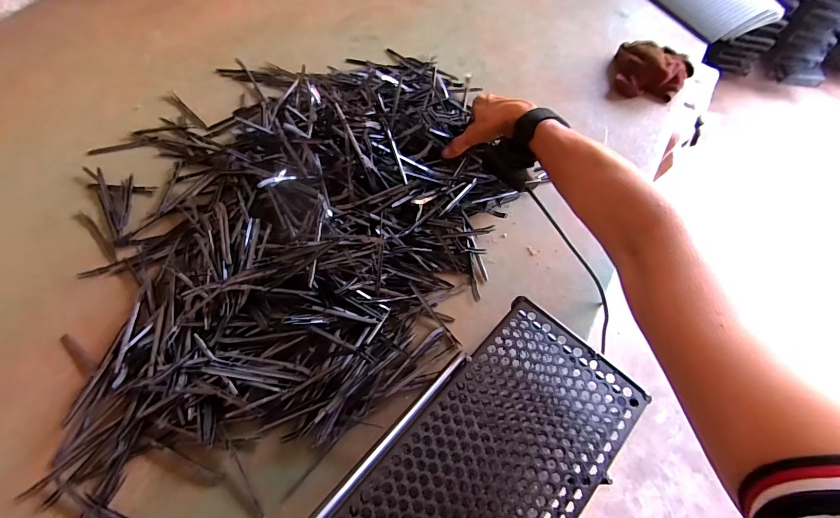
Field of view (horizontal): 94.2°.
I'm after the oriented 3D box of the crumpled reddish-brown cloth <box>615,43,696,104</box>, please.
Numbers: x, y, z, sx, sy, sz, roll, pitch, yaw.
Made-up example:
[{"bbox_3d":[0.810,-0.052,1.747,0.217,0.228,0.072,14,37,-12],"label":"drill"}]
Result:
[{"bbox_3d":[0.378,-0.303,0.633,0.121,0.052,0.095,20,64,7],"label":"crumpled reddish-brown cloth"}]

